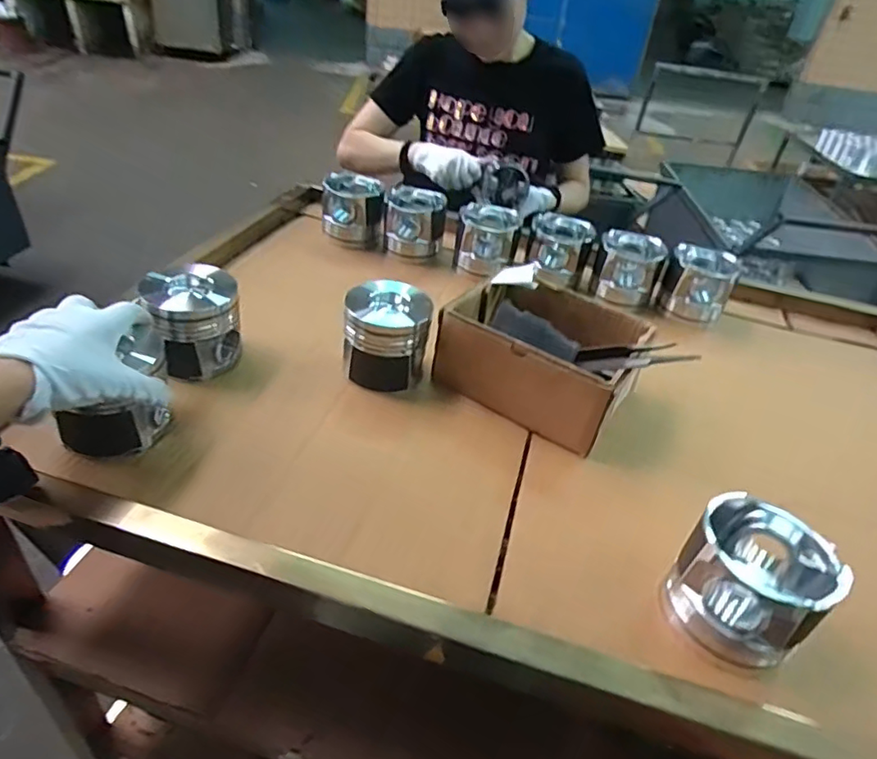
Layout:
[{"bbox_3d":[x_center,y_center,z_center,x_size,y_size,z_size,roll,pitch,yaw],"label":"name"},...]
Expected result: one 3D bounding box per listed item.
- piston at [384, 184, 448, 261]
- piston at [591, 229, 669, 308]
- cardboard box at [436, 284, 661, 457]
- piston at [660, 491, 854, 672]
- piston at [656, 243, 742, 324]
[{"bbox_3d":[-0.038,-0.241,0.902,0.093,0.086,0.086,5,37,-2],"label":"piston"},{"bbox_3d":[0.283,-0.163,0.868,0.092,0.101,0.092,20,39,16],"label":"piston"},{"bbox_3d":[0.121,-0.028,0.645,0.197,0.095,0.161,30,43,27],"label":"cardboard box"},{"bbox_3d":[0.233,0.153,0.431,0.099,0.096,0.092,5,38,-4],"label":"piston"},{"bbox_3d":[0.377,-0.138,0.845,0.096,0.089,0.081,23,40,19],"label":"piston"}]

